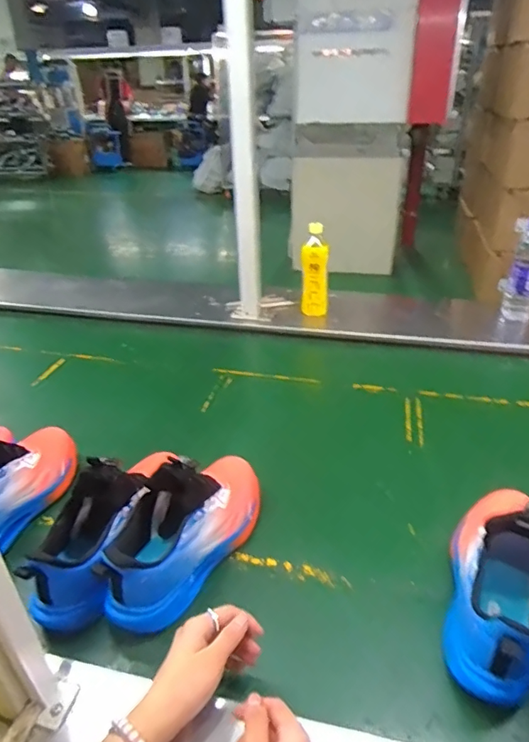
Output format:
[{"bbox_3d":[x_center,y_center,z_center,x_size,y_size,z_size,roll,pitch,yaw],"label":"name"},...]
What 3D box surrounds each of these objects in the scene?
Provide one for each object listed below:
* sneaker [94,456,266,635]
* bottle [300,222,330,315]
[{"bbox_3d":[-0.091,0.169,0.613,0.085,0.149,0.271,18,36,29],"label":"sneaker"},{"bbox_3d":[0.120,-0.223,1.183,0.067,0.227,0.060,4,31,8],"label":"bottle"}]

